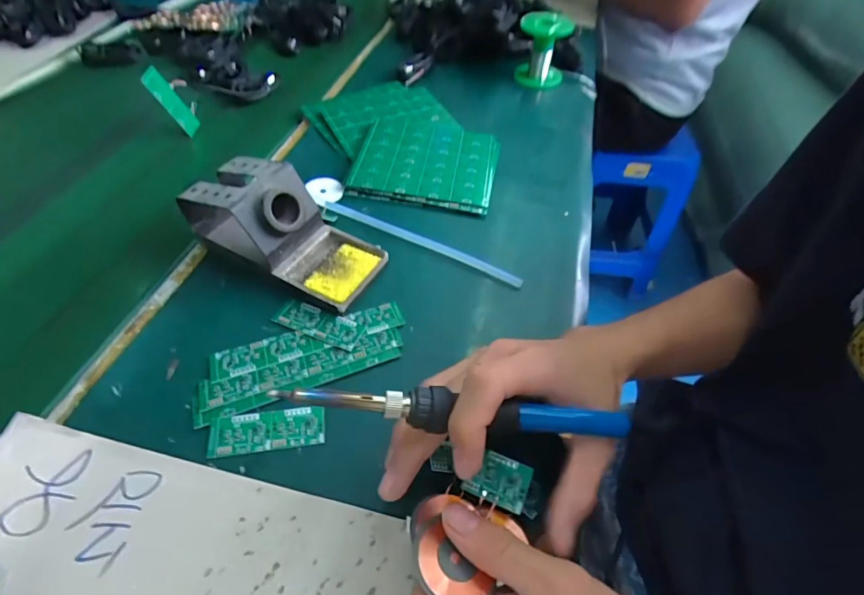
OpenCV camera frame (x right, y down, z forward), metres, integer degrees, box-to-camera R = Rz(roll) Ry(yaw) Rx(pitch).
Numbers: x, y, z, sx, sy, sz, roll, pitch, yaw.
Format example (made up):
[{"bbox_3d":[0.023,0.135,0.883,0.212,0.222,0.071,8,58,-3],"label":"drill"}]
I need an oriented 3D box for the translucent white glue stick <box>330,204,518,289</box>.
[{"bbox_3d":[-0.012,-0.053,0.394,0.201,0.012,0.008,24,54,14],"label":"translucent white glue stick"}]

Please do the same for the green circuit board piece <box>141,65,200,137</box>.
[{"bbox_3d":[-0.293,-0.219,0.476,0.007,0.078,0.023,22,71,22],"label":"green circuit board piece"}]

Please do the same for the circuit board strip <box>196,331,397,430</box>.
[{"bbox_3d":[-0.093,0.053,0.306,0.147,0.004,0.032,-18,55,-18],"label":"circuit board strip"}]

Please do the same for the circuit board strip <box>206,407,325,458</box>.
[{"bbox_3d":[-0.109,0.087,0.278,0.072,0.004,0.026,-5,52,-8],"label":"circuit board strip"}]

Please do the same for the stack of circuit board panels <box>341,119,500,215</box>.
[{"bbox_3d":[-0.004,-0.148,0.462,0.145,0.018,0.134,9,52,2],"label":"stack of circuit board panels"}]

